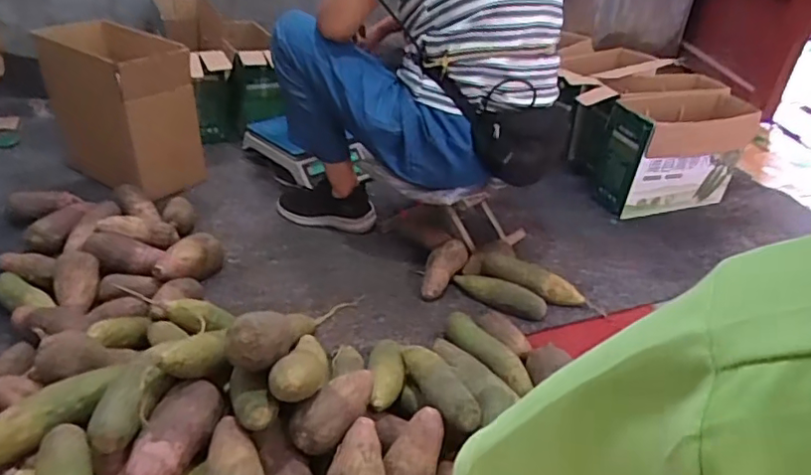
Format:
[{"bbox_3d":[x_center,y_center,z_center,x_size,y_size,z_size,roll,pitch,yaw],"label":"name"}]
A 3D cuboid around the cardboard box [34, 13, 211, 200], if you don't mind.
[{"bbox_3d":[-0.705,-0.326,1.443,0.341,0.335,0.228,24,37,27],"label":"cardboard box"}]

